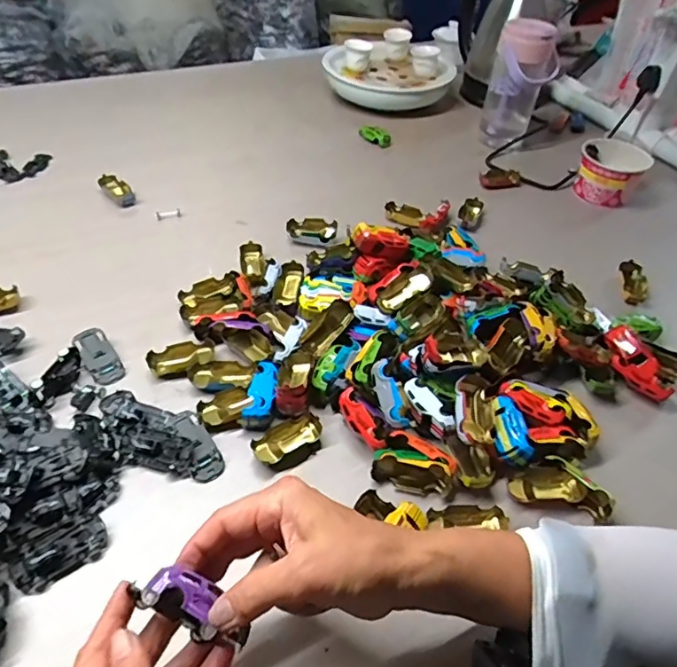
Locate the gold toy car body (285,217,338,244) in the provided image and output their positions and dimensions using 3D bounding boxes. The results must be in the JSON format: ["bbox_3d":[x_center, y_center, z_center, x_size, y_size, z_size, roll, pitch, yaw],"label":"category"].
[{"bbox_3d":[-0.035,-0.132,0.689,0.066,0.022,0.034,6,45,1],"label":"gold toy car body"}]

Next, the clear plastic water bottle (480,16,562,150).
[{"bbox_3d":[0.283,-0.388,0.823,0.095,0.163,0.080,17,47,11],"label":"clear plastic water bottle"}]

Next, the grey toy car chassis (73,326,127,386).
[{"bbox_3d":[-0.238,0.021,0.524,0.030,0.012,0.068,-28,54,-29],"label":"grey toy car chassis"}]

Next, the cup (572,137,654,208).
[{"bbox_3d":[0.381,-0.228,0.746,0.087,0.076,0.081,3,45,-3],"label":"cup"}]

